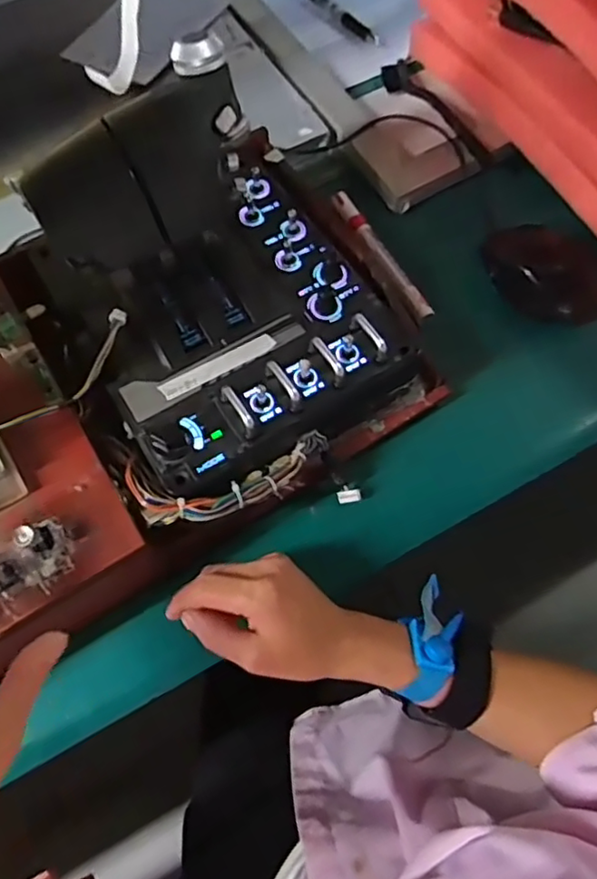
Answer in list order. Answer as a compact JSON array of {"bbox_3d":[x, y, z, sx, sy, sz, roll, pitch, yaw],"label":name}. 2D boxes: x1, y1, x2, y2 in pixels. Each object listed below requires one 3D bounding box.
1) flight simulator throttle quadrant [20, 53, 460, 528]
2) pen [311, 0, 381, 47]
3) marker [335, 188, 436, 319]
[{"bbox_3d":[-0.049,-0.091,0.383,0.225,0.135,0.228,-32,69,-11],"label":"flight simulator throttle quadrant"},{"bbox_3d":[0.035,-0.438,0.608,0.016,0.006,0.137,-36,70,-13],"label":"pen"},{"bbox_3d":[0.066,-0.153,0.484,0.013,0.010,0.139,-26,68,-9],"label":"marker"}]

